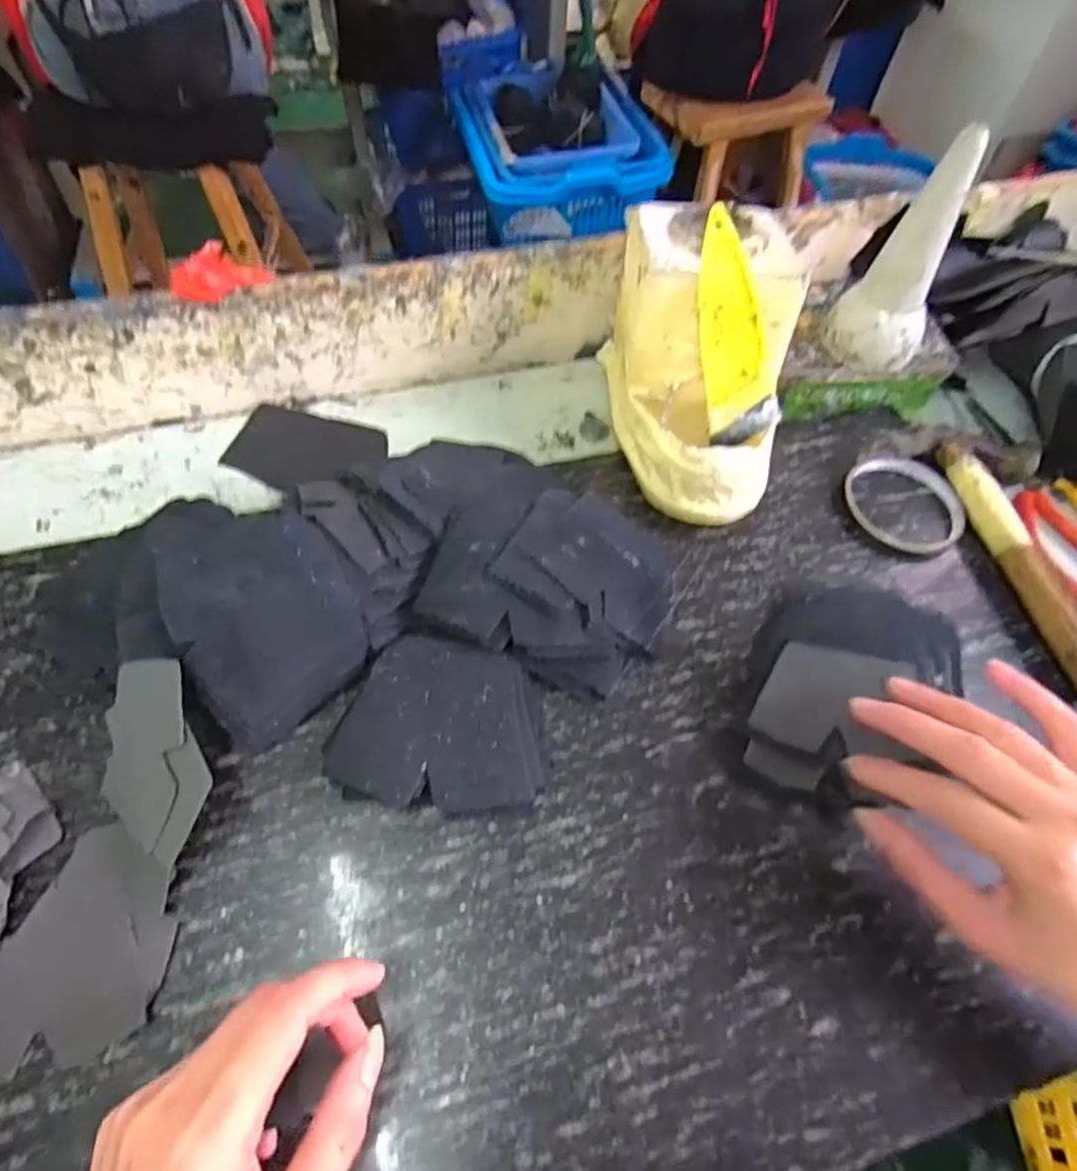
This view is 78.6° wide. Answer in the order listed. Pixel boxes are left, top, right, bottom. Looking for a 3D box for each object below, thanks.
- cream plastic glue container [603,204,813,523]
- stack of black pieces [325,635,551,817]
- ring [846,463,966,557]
[{"bbox_3d":[0.106,-0.152,0.439,0.108,0.130,0.198,4,57,-1],"label":"cream plastic glue container"},{"bbox_3d":[-0.047,0.074,0.345,0.104,0.028,0.084,9,57,2],"label":"stack of black pieces"},{"bbox_3d":[0.253,-0.056,0.459,0.078,0.010,0.081,2,57,-3],"label":"ring"}]

